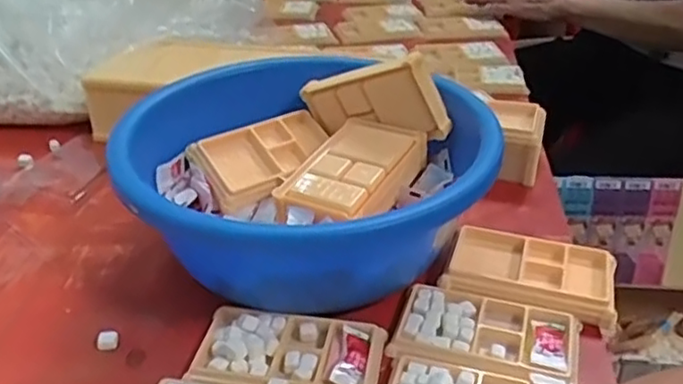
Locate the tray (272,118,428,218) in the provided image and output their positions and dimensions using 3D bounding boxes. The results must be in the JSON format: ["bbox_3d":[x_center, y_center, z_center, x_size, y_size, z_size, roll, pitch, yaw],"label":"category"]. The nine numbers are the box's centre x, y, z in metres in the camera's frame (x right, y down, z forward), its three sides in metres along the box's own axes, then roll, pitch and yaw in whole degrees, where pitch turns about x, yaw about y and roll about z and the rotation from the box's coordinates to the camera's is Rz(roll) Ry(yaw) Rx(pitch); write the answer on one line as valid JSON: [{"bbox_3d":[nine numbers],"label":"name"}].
[{"bbox_3d":[0.012,-0.020,0.600,0.089,0.028,0.138,17,36,24],"label":"tray"}]

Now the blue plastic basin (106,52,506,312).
[{"bbox_3d":[-0.036,-0.012,0.599,0.313,0.130,0.313,-1,32,1],"label":"blue plastic basin"}]

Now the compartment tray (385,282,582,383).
[{"bbox_3d":[0.112,0.111,0.513,0.134,0.016,0.081,10,34,17],"label":"compartment tray"}]

